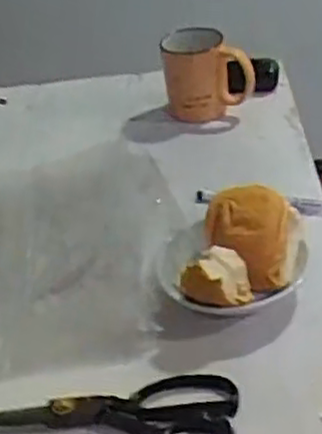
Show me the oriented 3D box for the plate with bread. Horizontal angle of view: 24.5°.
[{"bbox_3d":[0.061,0.034,0.651,0.128,0.077,0.113,0,36,11],"label":"plate with bread"}]

